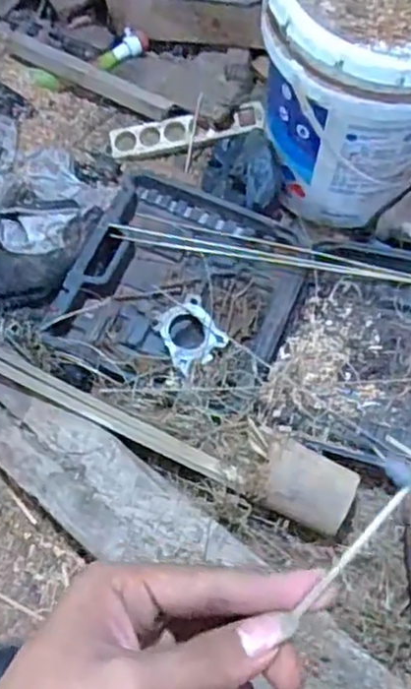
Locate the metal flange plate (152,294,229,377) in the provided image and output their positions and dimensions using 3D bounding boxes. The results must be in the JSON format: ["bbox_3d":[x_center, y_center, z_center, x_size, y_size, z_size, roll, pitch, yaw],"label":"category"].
[{"bbox_3d":[-0.019,-0.015,0.921,0.081,0.014,0.101,-26,70,-18],"label":"metal flange plate"}]

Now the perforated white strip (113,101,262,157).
[{"bbox_3d":[-0.033,-0.372,1.185,0.266,0.014,0.058,-10,75,5],"label":"perforated white strip"}]

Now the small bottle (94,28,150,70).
[{"bbox_3d":[-0.161,-0.565,1.308,0.109,0.038,0.035,-29,60,5],"label":"small bottle"}]

